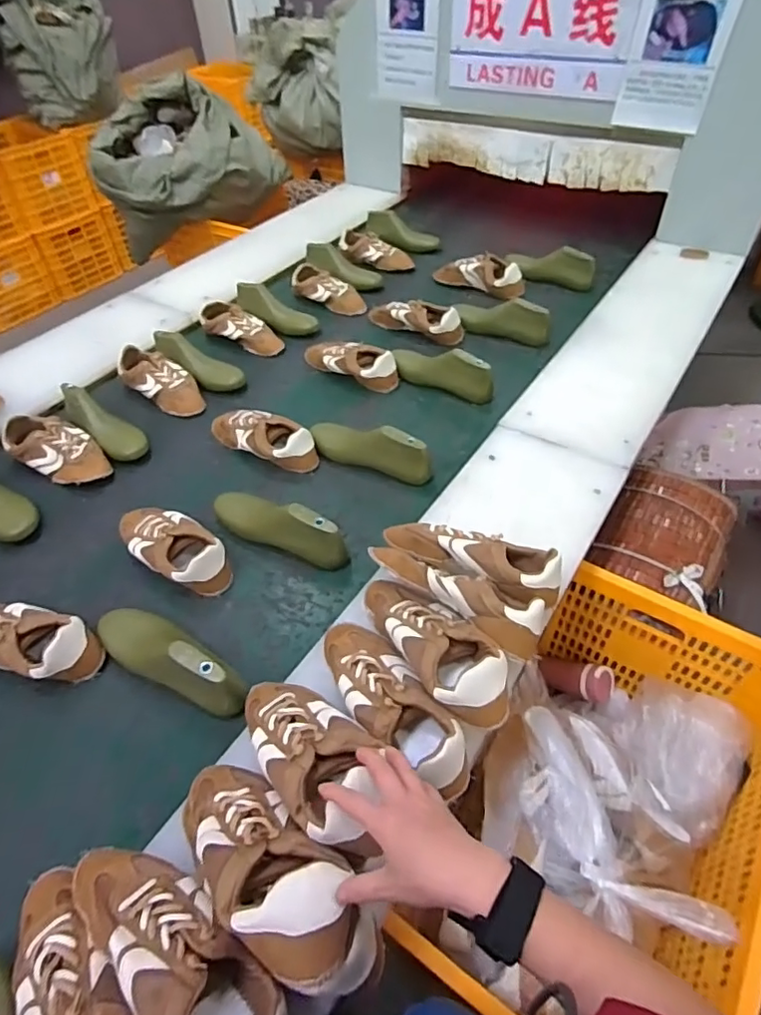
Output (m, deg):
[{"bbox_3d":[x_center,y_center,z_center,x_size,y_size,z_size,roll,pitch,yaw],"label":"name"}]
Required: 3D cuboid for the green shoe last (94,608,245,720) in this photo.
[{"bbox_3d":[-0.287,0.195,0.747,0.254,0.092,0.071,22,53,21],"label":"green shoe last"}]

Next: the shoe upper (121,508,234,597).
[{"bbox_3d":[-0.338,0.056,0.892,0.233,0.064,0.098,31,56,27],"label":"shoe upper"}]

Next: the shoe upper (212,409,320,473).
[{"bbox_3d":[-0.231,-0.142,1.079,0.249,0.069,0.084,27,54,24],"label":"shoe upper"}]

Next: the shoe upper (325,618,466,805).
[{"bbox_3d":[0.006,0.219,0.652,0.088,0.076,0.243,-30,53,-22],"label":"shoe upper"}]

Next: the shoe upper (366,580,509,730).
[{"bbox_3d":[0.059,0.164,0.685,0.097,0.072,0.239,-36,56,-26],"label":"shoe upper"}]

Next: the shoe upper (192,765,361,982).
[{"bbox_3d":[-0.114,0.319,0.516,0.096,0.080,0.230,-35,35,-26],"label":"shoe upper"}]

